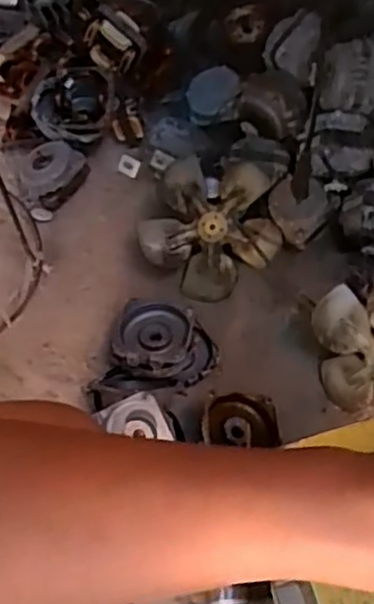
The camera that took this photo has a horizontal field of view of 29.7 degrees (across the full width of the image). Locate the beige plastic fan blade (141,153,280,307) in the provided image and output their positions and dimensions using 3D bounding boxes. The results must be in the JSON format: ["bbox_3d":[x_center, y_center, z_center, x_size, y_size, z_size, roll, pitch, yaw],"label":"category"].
[{"bbox_3d":[0.032,-0.095,0.889,0.170,0.030,0.169,-3,104,-11],"label":"beige plastic fan blade"}]

